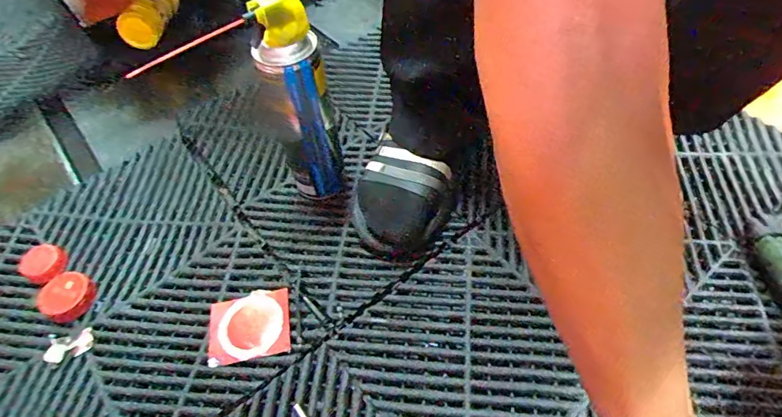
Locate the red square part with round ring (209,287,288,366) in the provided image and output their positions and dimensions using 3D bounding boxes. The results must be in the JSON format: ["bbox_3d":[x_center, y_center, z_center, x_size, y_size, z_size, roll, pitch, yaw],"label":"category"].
[{"bbox_3d":[-0.149,0.123,0.515,0.084,0.004,0.071,-10,54,-2],"label":"red square part with round ring"}]

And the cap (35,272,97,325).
[{"bbox_3d":[-0.355,0.096,0.537,0.055,0.016,0.052,-3,54,4],"label":"cap"}]

